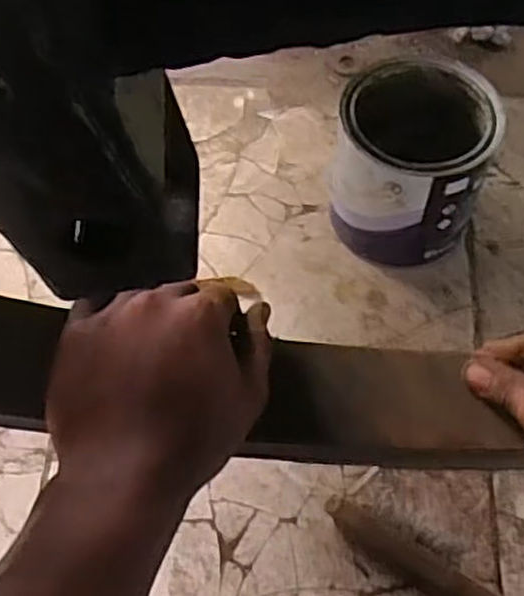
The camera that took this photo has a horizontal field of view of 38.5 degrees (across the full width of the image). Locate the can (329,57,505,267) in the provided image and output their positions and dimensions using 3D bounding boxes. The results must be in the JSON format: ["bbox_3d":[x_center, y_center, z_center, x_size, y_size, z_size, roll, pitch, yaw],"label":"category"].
[{"bbox_3d":[0.151,-0.136,0.755,0.146,0.150,0.162,19,63,12],"label":"can"}]

